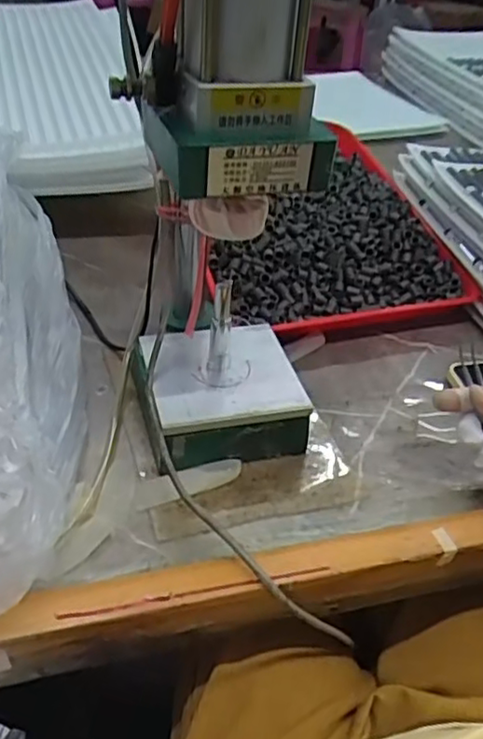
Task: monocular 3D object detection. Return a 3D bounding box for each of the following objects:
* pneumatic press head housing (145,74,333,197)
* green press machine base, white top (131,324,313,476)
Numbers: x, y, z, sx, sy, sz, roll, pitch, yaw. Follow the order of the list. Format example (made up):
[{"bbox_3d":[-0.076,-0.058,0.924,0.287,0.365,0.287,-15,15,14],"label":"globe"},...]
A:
[{"bbox_3d":[-0.002,-0.151,0.400,0.094,0.061,0.082,-12,42,-21],"label":"pneumatic press head housing"},{"bbox_3d":[-0.020,0.020,0.545,0.126,0.056,0.131,-6,41,-14],"label":"green press machine base, white top"}]

